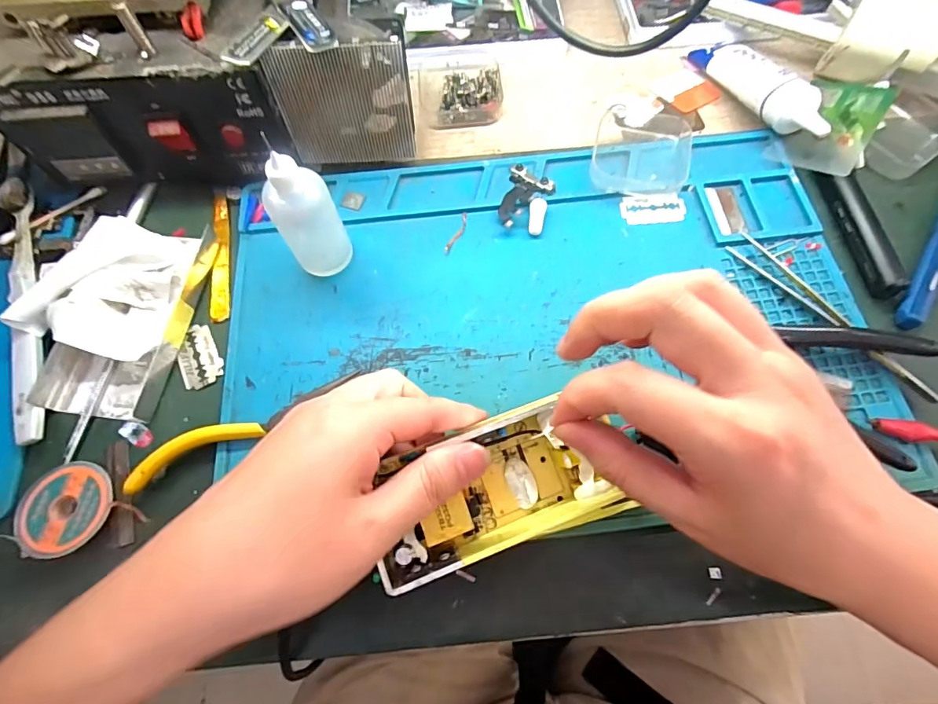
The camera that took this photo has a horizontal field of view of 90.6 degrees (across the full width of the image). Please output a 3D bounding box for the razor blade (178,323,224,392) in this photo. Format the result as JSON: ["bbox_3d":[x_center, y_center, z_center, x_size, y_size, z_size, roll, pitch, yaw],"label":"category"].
[{"bbox_3d":[-0.162,0.002,0.280,0.022,0.005,0.040,-19,69,-6],"label":"razor blade"}]

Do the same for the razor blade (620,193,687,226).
[{"bbox_3d":[0.123,-0.096,0.312,0.042,0.004,0.022,-6,76,0],"label":"razor blade"}]

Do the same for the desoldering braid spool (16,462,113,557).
[{"bbox_3d":[-0.209,0.080,0.239,0.045,0.013,0.046,-6,68,-1],"label":"desoldering braid spool"}]

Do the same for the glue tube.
[{"bbox_3d":[0.206,-0.191,0.330,0.027,0.022,0.124,-20,57,-6],"label":"glue tube"}]

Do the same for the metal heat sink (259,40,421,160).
[{"bbox_3d":[-0.077,-0.157,0.296,0.079,0.083,0.021,-10,68,-2],"label":"metal heat sink"}]

